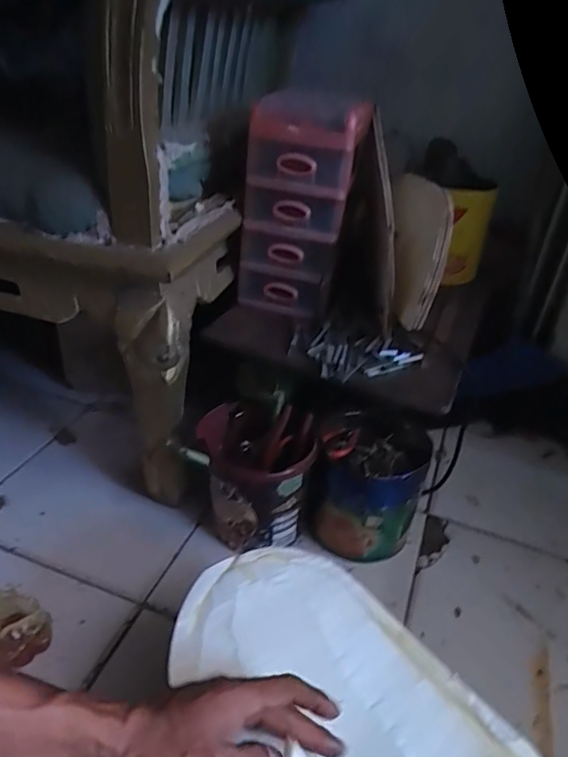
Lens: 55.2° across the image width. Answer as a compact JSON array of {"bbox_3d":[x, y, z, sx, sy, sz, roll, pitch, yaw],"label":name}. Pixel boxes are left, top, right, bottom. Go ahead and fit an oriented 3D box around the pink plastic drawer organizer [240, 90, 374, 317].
[{"bbox_3d":[0.020,-0.245,0.766,0.147,0.268,0.145,7,33,3],"label":"pink plastic drawer organizer"}]

